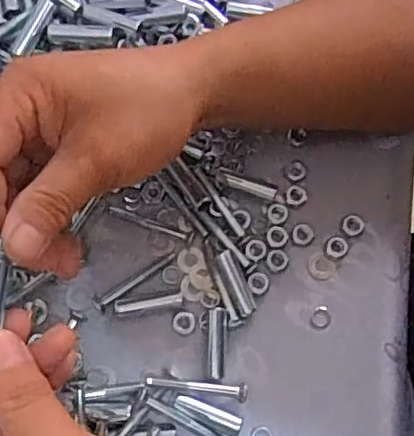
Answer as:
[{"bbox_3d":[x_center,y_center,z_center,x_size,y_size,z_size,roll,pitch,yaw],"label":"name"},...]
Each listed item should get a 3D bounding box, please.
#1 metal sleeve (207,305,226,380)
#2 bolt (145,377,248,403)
[{"bbox_3d":[0.005,0.070,0.345,0.009,0.006,0.040,3,72,-1],"label":"metal sleeve"},{"bbox_3d":[-0.005,0.093,0.336,0.055,0.012,0.009,7,72,0],"label":"bolt"}]

